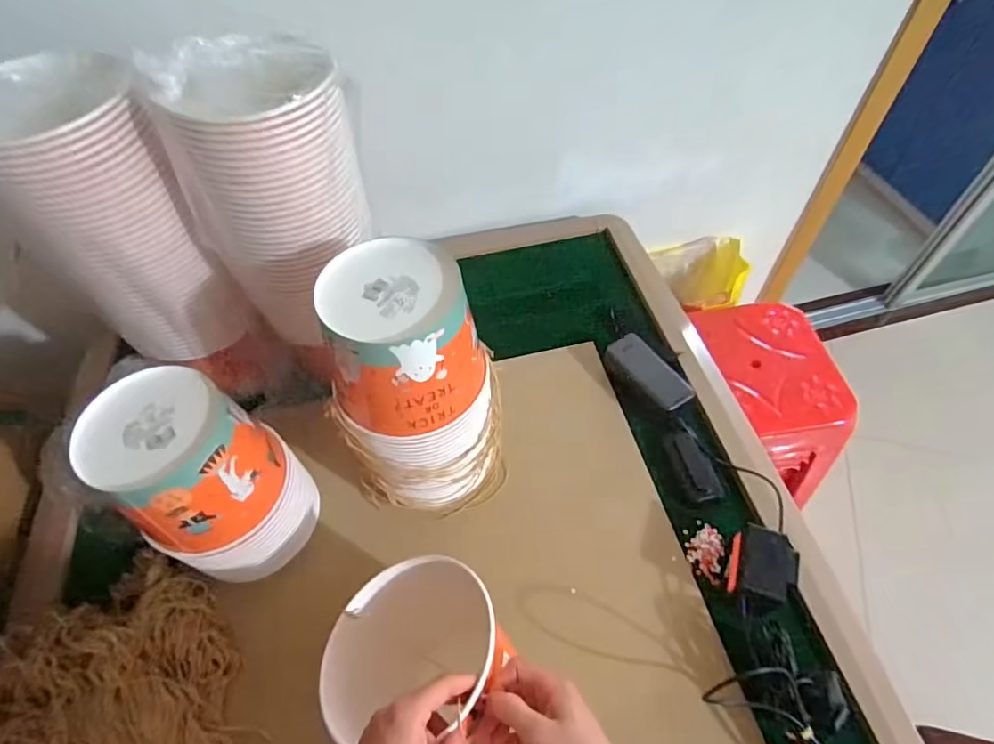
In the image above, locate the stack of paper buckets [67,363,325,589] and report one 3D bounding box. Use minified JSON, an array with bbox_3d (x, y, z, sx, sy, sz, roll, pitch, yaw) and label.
[{"bbox_3d":[-0.301,0.117,0.582,0.149,0.226,0.142,-30,59,-18],"label":"stack of paper buckets"}]

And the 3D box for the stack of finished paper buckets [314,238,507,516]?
[{"bbox_3d":[-0.081,0.027,0.594,0.163,0.313,0.150,4,55,5],"label":"stack of finished paper buckets"}]

